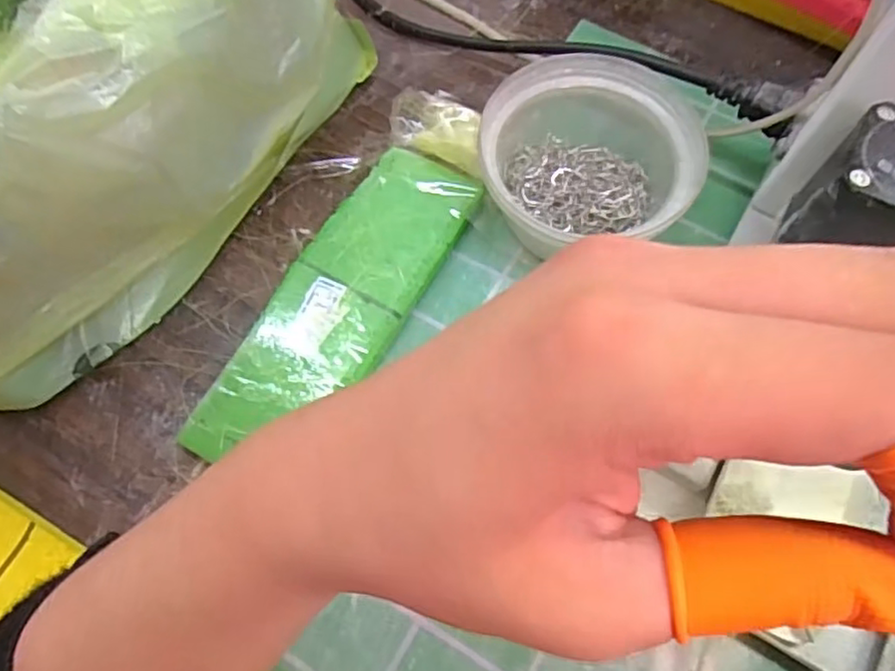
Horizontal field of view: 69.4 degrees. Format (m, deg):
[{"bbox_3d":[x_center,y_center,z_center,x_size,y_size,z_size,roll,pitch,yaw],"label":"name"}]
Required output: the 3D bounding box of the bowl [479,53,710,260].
[{"bbox_3d":[0.063,-0.079,0.311,0.095,0.054,0.095,0,68,-1],"label":"bowl"}]

